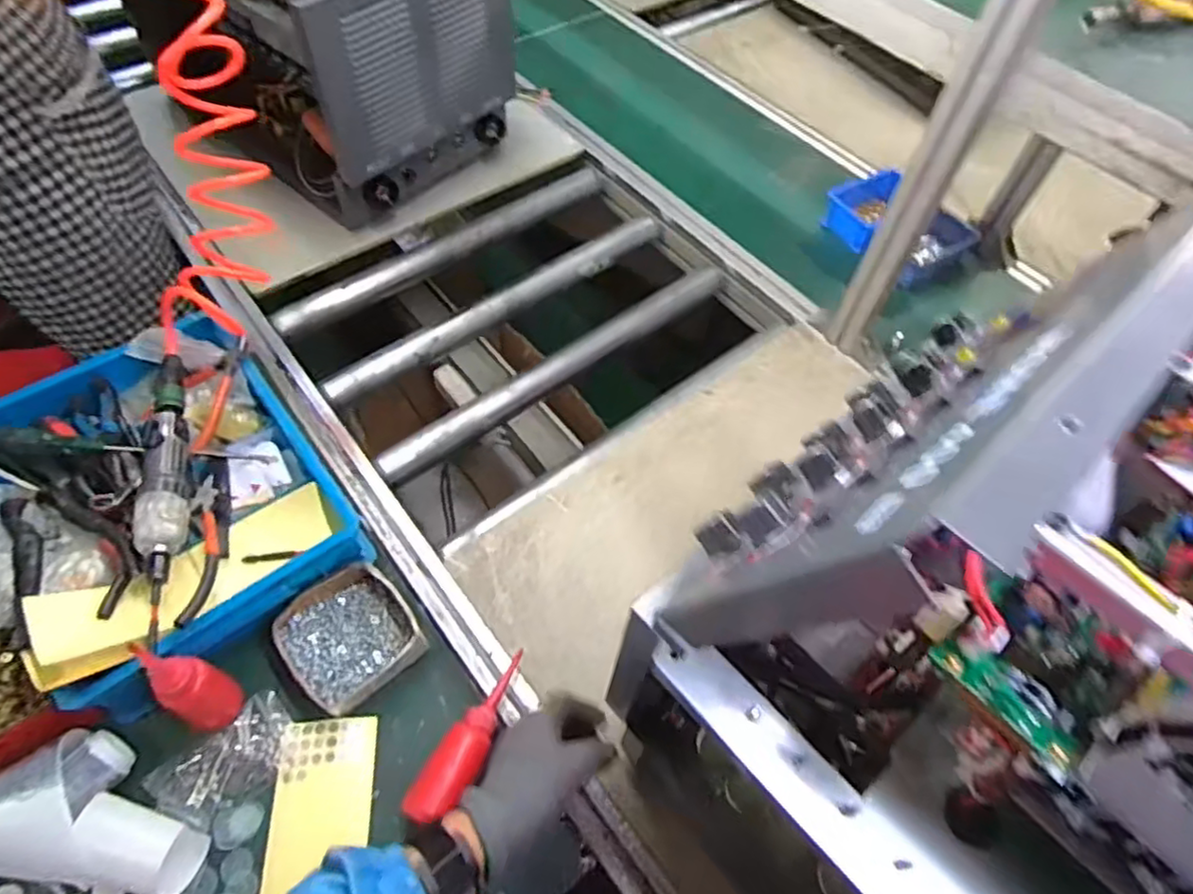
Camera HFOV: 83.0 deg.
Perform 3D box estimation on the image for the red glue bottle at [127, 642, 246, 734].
[{"bbox_3d":[-0.354,0.211,0.588,0.053,0.119,0.048,20,59,10],"label":"red glue bottle"}]

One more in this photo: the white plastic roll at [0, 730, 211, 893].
[{"bbox_3d":[-0.407,0.297,0.549,0.169,0.061,0.108,11,58,5],"label":"white plastic roll"}]

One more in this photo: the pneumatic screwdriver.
[{"bbox_3d":[-0.419,0.032,0.655,0.035,0.052,0.316,-16,60,-12],"label":"pneumatic screwdriver"}]

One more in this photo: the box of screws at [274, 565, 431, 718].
[{"bbox_3d":[-0.241,0.182,0.658,0.117,0.033,0.118,-34,65,-22],"label":"box of screws"}]

